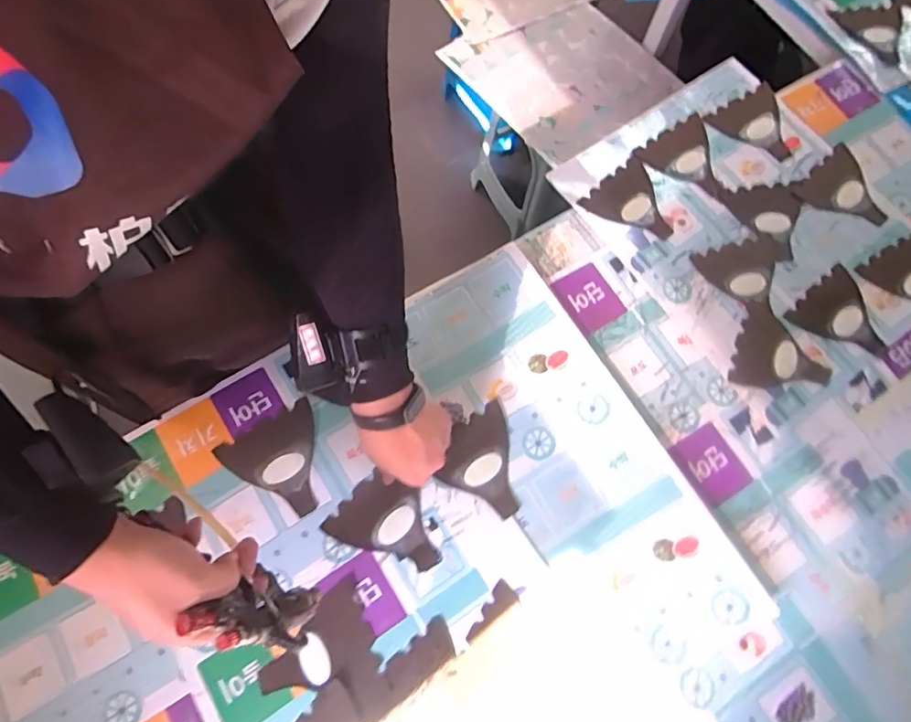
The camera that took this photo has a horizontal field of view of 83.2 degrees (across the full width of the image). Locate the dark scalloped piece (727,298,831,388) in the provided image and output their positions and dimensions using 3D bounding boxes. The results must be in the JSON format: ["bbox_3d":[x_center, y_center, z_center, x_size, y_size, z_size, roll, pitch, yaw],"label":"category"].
[{"bbox_3d":[0.402,-0.022,0.654,0.128,0.009,0.114,-1,76,-7],"label":"dark scalloped piece"}]

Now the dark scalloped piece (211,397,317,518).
[{"bbox_3d":[-0.197,0.119,0.589,0.111,0.008,0.117,-32,75,-12],"label":"dark scalloped piece"}]

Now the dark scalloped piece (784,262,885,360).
[{"bbox_3d":[0.515,-0.056,0.673,0.112,0.011,0.116,-44,78,-3],"label":"dark scalloped piece"}]

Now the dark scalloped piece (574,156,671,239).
[{"bbox_3d":[0.247,-0.213,0.706,0.115,0.008,0.114,-40,77,-14],"label":"dark scalloped piece"}]

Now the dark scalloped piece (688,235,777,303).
[{"bbox_3d":[0.386,-0.121,0.687,0.129,0.008,0.090,-18,69,-10],"label":"dark scalloped piece"}]

